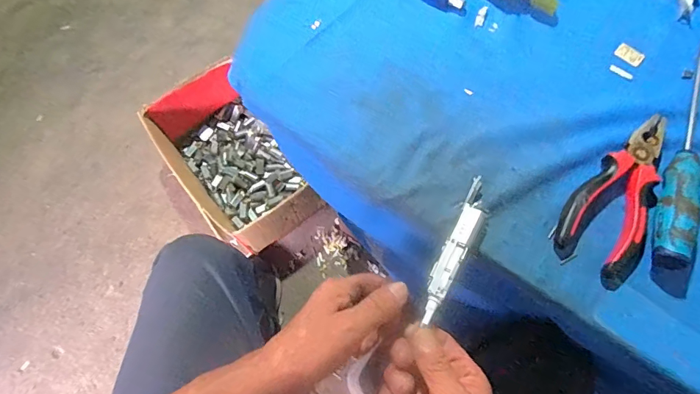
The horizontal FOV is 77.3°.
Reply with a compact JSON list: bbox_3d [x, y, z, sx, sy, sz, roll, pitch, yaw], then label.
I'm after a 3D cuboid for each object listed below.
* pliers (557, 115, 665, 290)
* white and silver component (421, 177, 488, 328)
[{"bbox_3d":[0.237,-0.004,0.371,0.069,0.017,0.155,37,75,15],"label":"pliers"},{"bbox_3d":[0.089,0.042,0.364,0.021,0.018,0.131,24,72,11],"label":"white and silver component"}]

